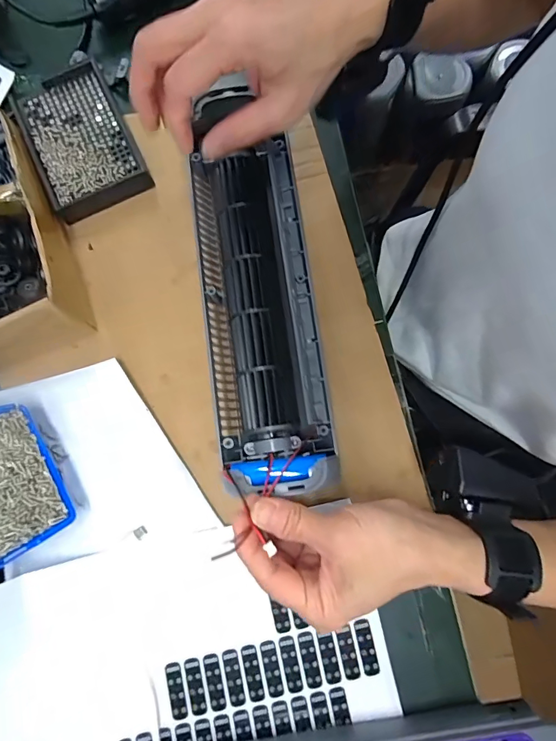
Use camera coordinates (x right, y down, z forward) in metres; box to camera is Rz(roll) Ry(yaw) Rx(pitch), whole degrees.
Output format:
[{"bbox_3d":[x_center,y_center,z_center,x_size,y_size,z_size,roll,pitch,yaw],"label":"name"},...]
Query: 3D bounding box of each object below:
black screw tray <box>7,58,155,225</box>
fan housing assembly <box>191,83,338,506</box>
[{"bbox_3d":[-0.190,-0.223,0.396,0.089,0.020,0.155,-27,79,-3],"label":"black screw tray"},{"bbox_3d":[-0.018,-0.075,0.331,0.081,0.050,0.325,-8,77,-3],"label":"fan housing assembly"}]

